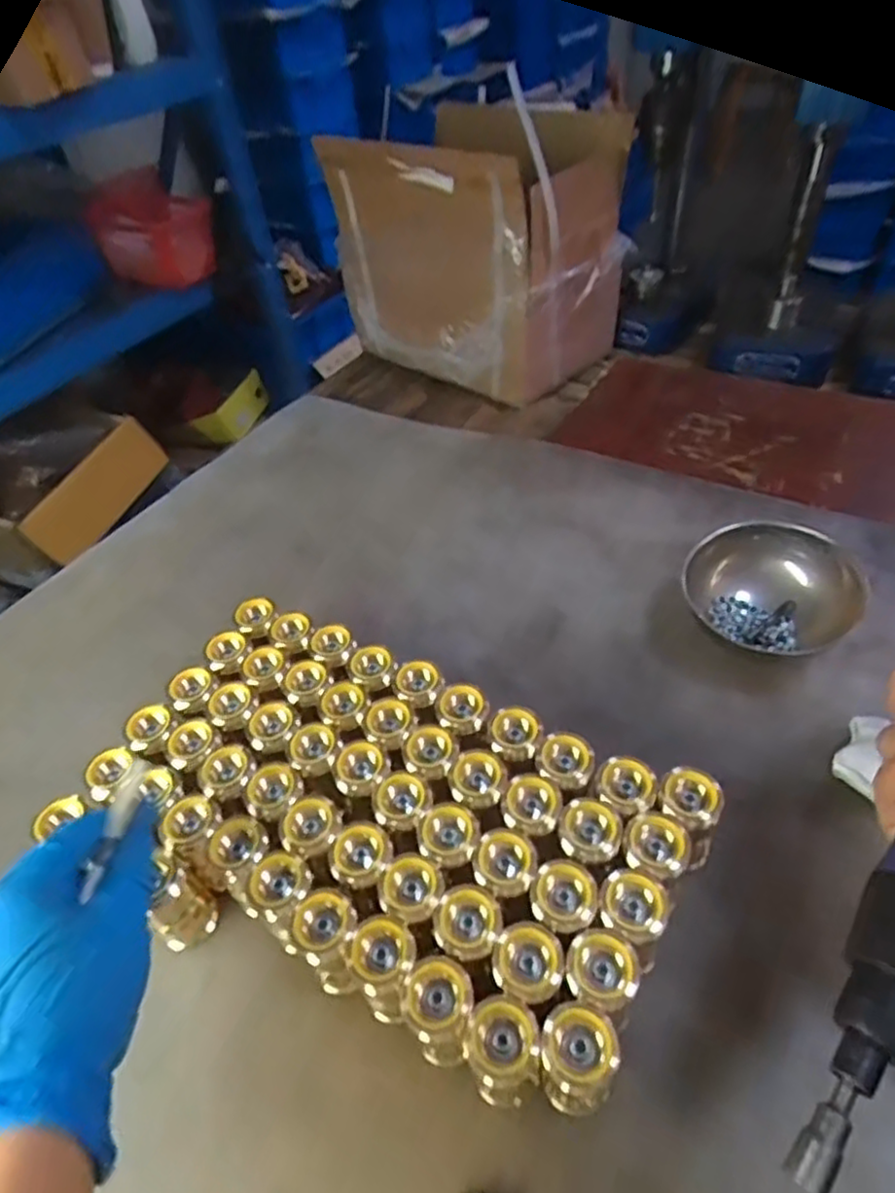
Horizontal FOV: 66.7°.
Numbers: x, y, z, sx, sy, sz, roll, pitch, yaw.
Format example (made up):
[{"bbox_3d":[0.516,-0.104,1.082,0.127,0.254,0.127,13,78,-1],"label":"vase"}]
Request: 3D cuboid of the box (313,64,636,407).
[{"bbox_3d":[0.038,-0.409,0.788,0.204,0.223,0.285,-38,53,-27],"label":"box"}]

